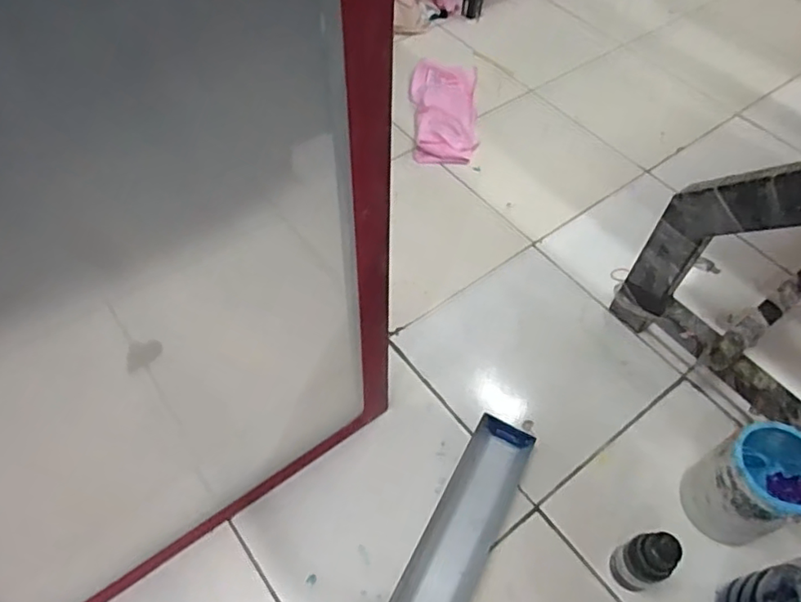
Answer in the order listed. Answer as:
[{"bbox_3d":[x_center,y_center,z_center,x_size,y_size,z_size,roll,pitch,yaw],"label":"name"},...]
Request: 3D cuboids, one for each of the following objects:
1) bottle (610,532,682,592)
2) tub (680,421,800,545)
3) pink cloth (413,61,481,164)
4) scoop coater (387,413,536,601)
[{"bbox_3d":[0.265,0.285,0.636,0.041,0.100,0.043,-4,56,-5],"label":"bottle"},{"bbox_3d":[0.398,0.211,0.667,0.105,0.140,0.096,1,56,-2],"label":"tub"},{"bbox_3d":[0.083,-0.363,1.105,0.120,0.022,0.270,3,56,-1],"label":"pink cloth"},{"bbox_3d":[0.048,0.302,0.658,0.079,0.026,0.373,25,58,14],"label":"scoop coater"}]

